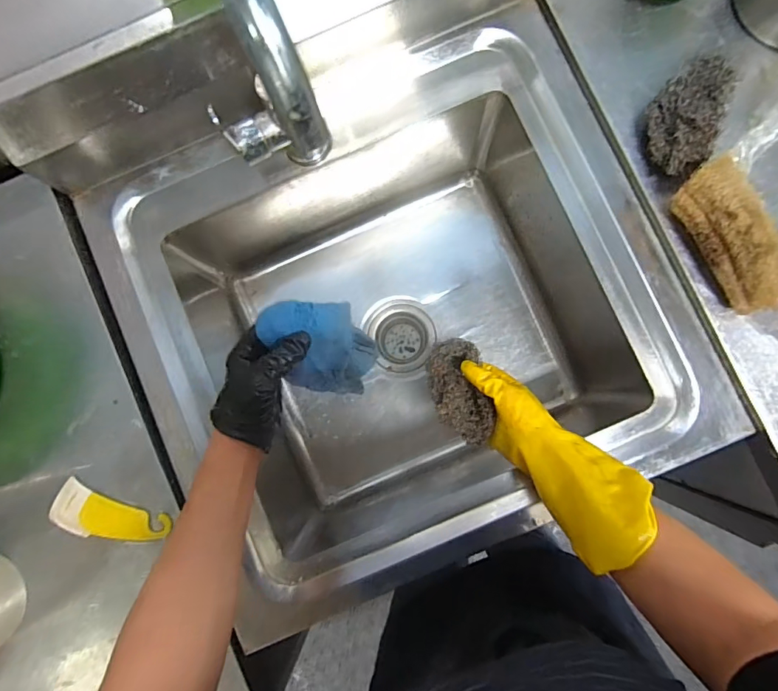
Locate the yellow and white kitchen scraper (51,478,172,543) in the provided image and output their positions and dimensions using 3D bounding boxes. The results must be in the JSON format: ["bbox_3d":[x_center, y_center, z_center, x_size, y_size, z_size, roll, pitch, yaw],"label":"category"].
[{"bbox_3d":[-0.300,0.187,0.490,0.118,0.005,0.048,23,82,-5],"label":"yellow and white kitchen scraper"}]

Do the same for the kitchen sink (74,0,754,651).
[{"bbox_3d":[0.015,-0.033,0.639,0.589,0.251,0.544,-22,86,0],"label":"kitchen sink"}]

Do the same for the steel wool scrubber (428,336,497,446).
[{"bbox_3d":[0.081,0.052,0.532,0.064,0.029,0.121,-16,69,2],"label":"steel wool scrubber"}]

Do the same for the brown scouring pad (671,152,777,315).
[{"bbox_3d":[0.345,-0.106,0.467,0.057,0.063,0.155,-23,86,0],"label":"brown scouring pad"}]

